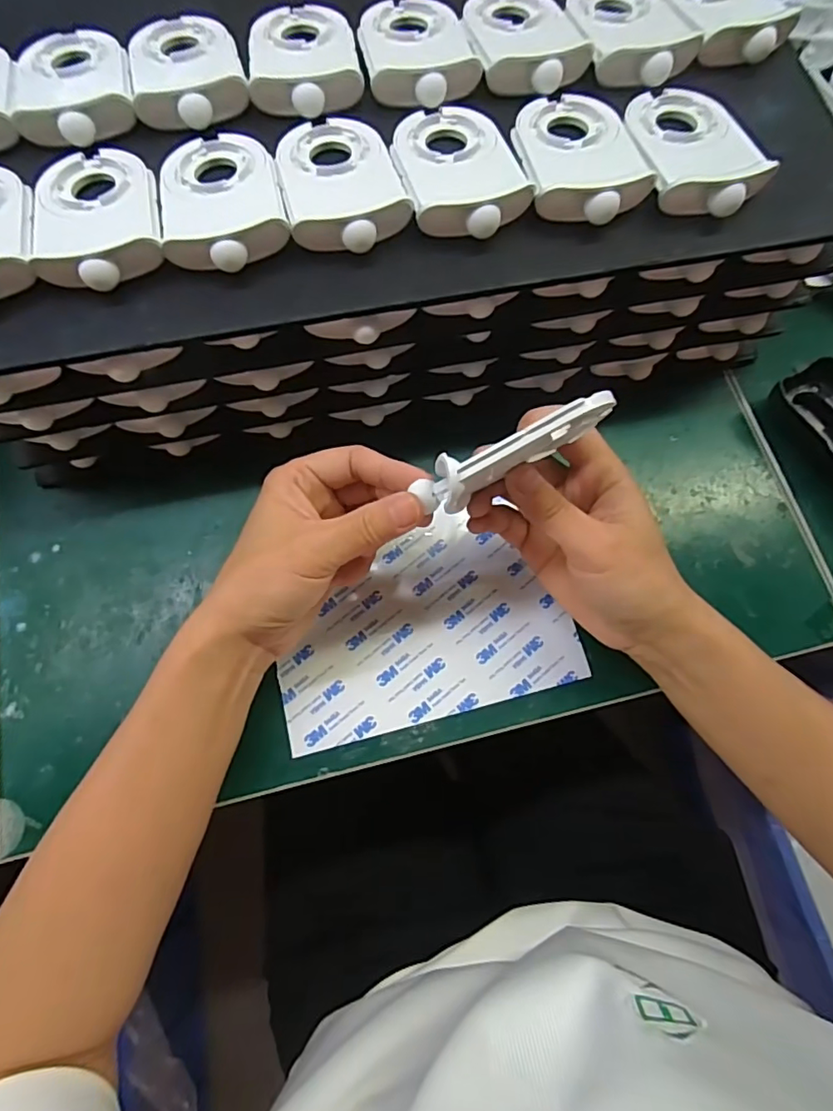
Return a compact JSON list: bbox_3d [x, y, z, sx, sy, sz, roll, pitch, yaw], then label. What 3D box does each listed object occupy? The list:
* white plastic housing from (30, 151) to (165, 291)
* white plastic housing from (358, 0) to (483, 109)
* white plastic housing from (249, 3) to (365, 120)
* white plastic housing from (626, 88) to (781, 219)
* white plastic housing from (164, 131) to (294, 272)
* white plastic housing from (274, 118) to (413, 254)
[{"bbox_3d":[-0.155,-0.168,0.263,0.058,0.017,0.090,-15,73,-5],"label":"white plastic housing"},{"bbox_3d":[0.001,-0.276,0.294,0.058,0.013,0.082,-9,73,-4],"label":"white plastic housing"},{"bbox_3d":[-0.061,-0.270,0.292,0.057,0.013,0.082,-10,73,-4],"label":"white plastic housing"},{"bbox_3d":[0.141,-0.210,0.279,0.057,0.014,0.087,-9,73,-3],"label":"white plastic housing"},{"bbox_3d":[-0.097,-0.178,0.266,0.058,0.018,0.092,-15,73,-5],"label":"white plastic housing"},{"bbox_3d":[-0.038,-0.188,0.269,0.058,0.016,0.090,-13,73,-5],"label":"white plastic housing"}]

